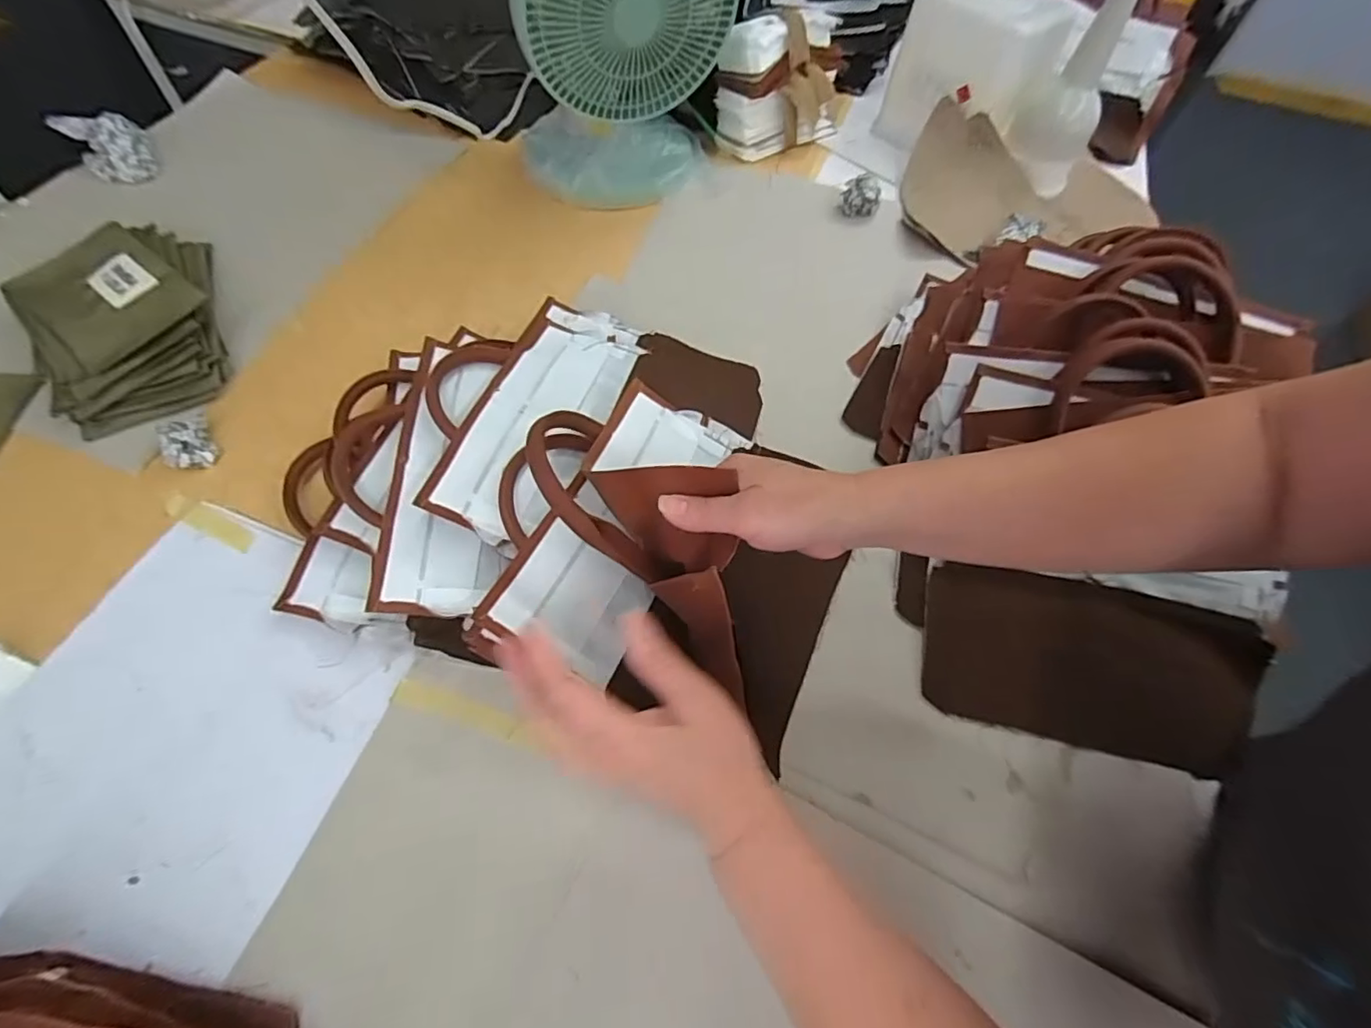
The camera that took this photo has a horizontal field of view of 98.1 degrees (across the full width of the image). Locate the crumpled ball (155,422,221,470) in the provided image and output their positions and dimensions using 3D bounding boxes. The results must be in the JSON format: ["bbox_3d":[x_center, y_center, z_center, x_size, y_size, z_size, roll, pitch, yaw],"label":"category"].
[{"bbox_3d":[-0.418,-0.058,0.500,0.032,0.025,0.035,1,61,-3],"label":"crumpled ball"}]

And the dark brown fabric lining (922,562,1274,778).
[{"bbox_3d":[0.296,0.109,0.433,0.234,0.020,0.116,13,74,4],"label":"dark brown fabric lining"}]

